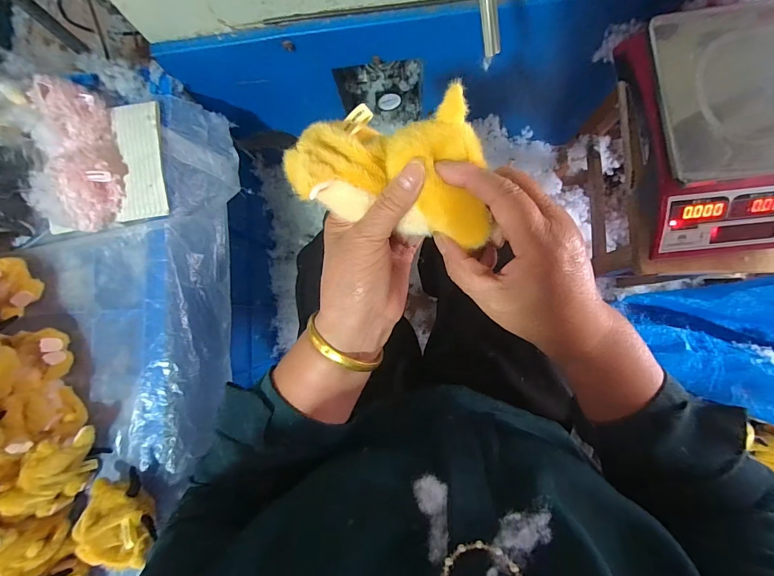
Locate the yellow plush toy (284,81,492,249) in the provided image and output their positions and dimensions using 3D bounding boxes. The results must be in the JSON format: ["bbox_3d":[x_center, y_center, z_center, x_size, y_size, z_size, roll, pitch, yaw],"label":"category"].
[{"bbox_3d":[0.005,-0.081,0.232,0.134,0.042,0.088,14,87,5],"label":"yellow plush toy"}]

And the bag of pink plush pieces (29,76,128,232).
[{"bbox_3d":[-0.424,-0.185,0.498,0.064,0.071,0.194,-19,84,3],"label":"bag of pink plush pieces"}]

